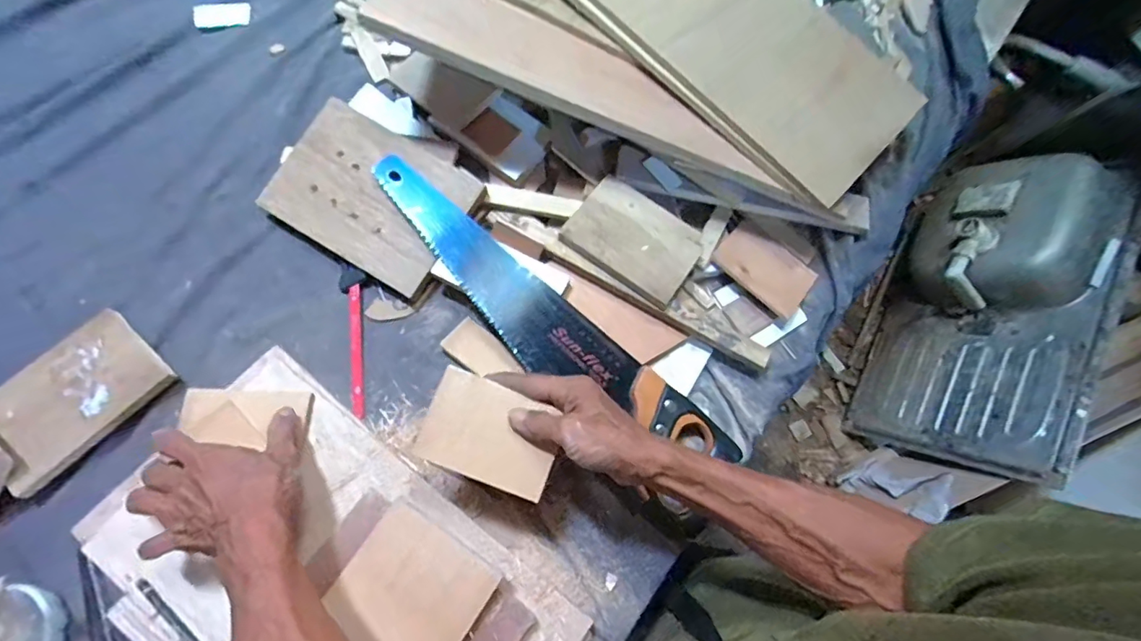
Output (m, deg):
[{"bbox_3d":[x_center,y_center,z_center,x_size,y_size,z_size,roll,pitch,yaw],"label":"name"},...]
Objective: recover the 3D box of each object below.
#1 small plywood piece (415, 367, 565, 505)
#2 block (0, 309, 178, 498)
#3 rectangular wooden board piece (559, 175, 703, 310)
[{"bbox_3d":[-0.067,0.097,0.433,0.112,0.004,0.079,22,81,0],"label":"small plywood piece"},{"bbox_3d":[-0.482,0.072,0.490,0.107,0.016,0.150,42,71,6],"label":"block"},{"bbox_3d":[0.072,-0.092,0.559,0.138,0.020,0.106,33,75,7],"label":"rectangular wooden board piece"}]

